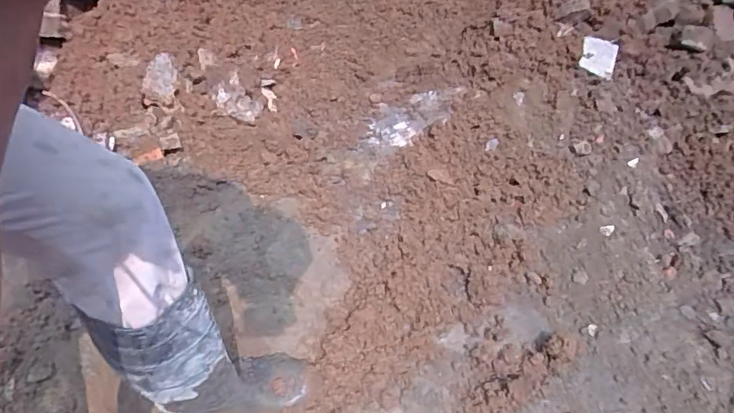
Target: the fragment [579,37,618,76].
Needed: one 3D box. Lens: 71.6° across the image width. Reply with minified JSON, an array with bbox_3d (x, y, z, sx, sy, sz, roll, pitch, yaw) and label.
[{"bbox_3d":[0.666,-0.434,1.464,0.098,0.018,0.129,17,68,12],"label":"fragment"}]

